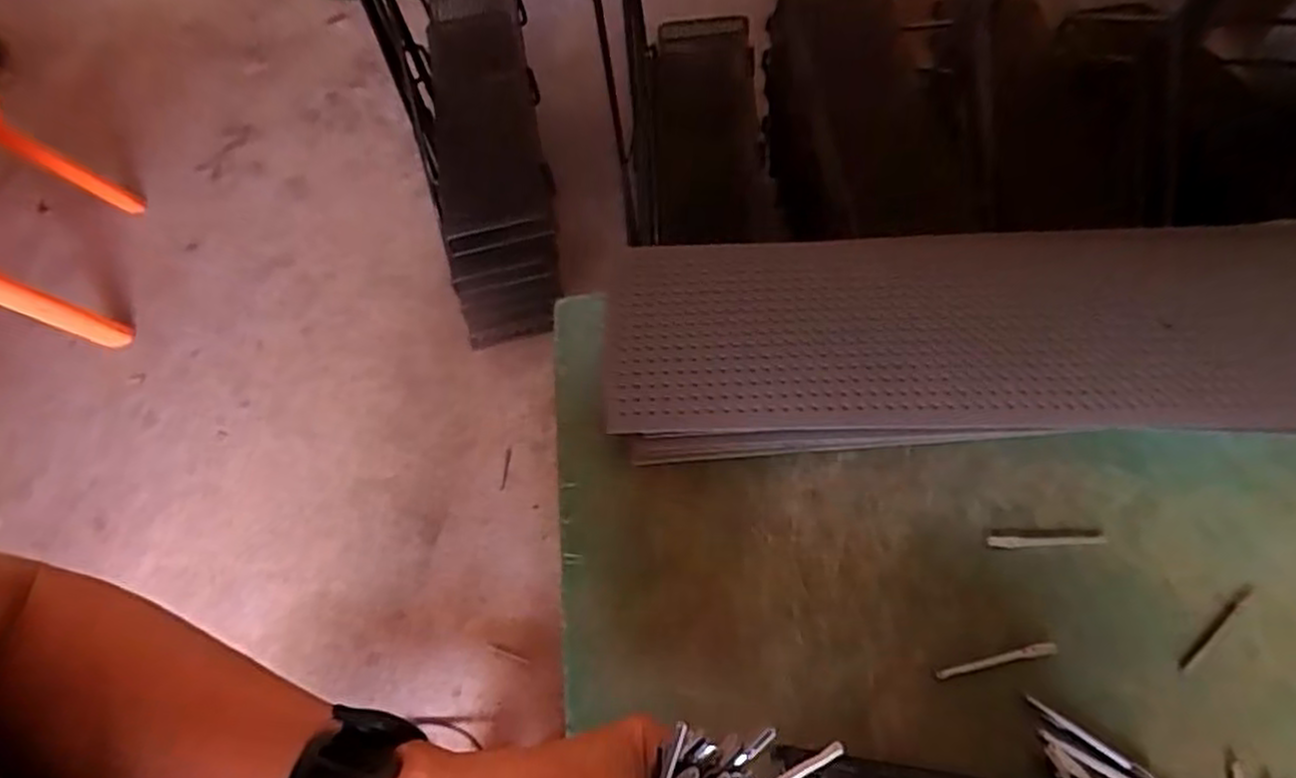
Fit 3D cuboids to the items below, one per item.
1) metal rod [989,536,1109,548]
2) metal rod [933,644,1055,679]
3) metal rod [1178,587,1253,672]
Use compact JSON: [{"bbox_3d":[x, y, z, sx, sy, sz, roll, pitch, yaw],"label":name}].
[{"bbox_3d":[0.234,0.089,0.442,0.068,0.004,0.007,-1,59,1],"label":"metal rod"},{"bbox_3d":[0.186,0.145,0.402,0.068,0.004,0.007,-11,59,-5],"label":"metal rod"},{"bbox_3d":[0.314,0.132,0.415,0.072,0.004,0.006,-34,64,-18],"label":"metal rod"}]

